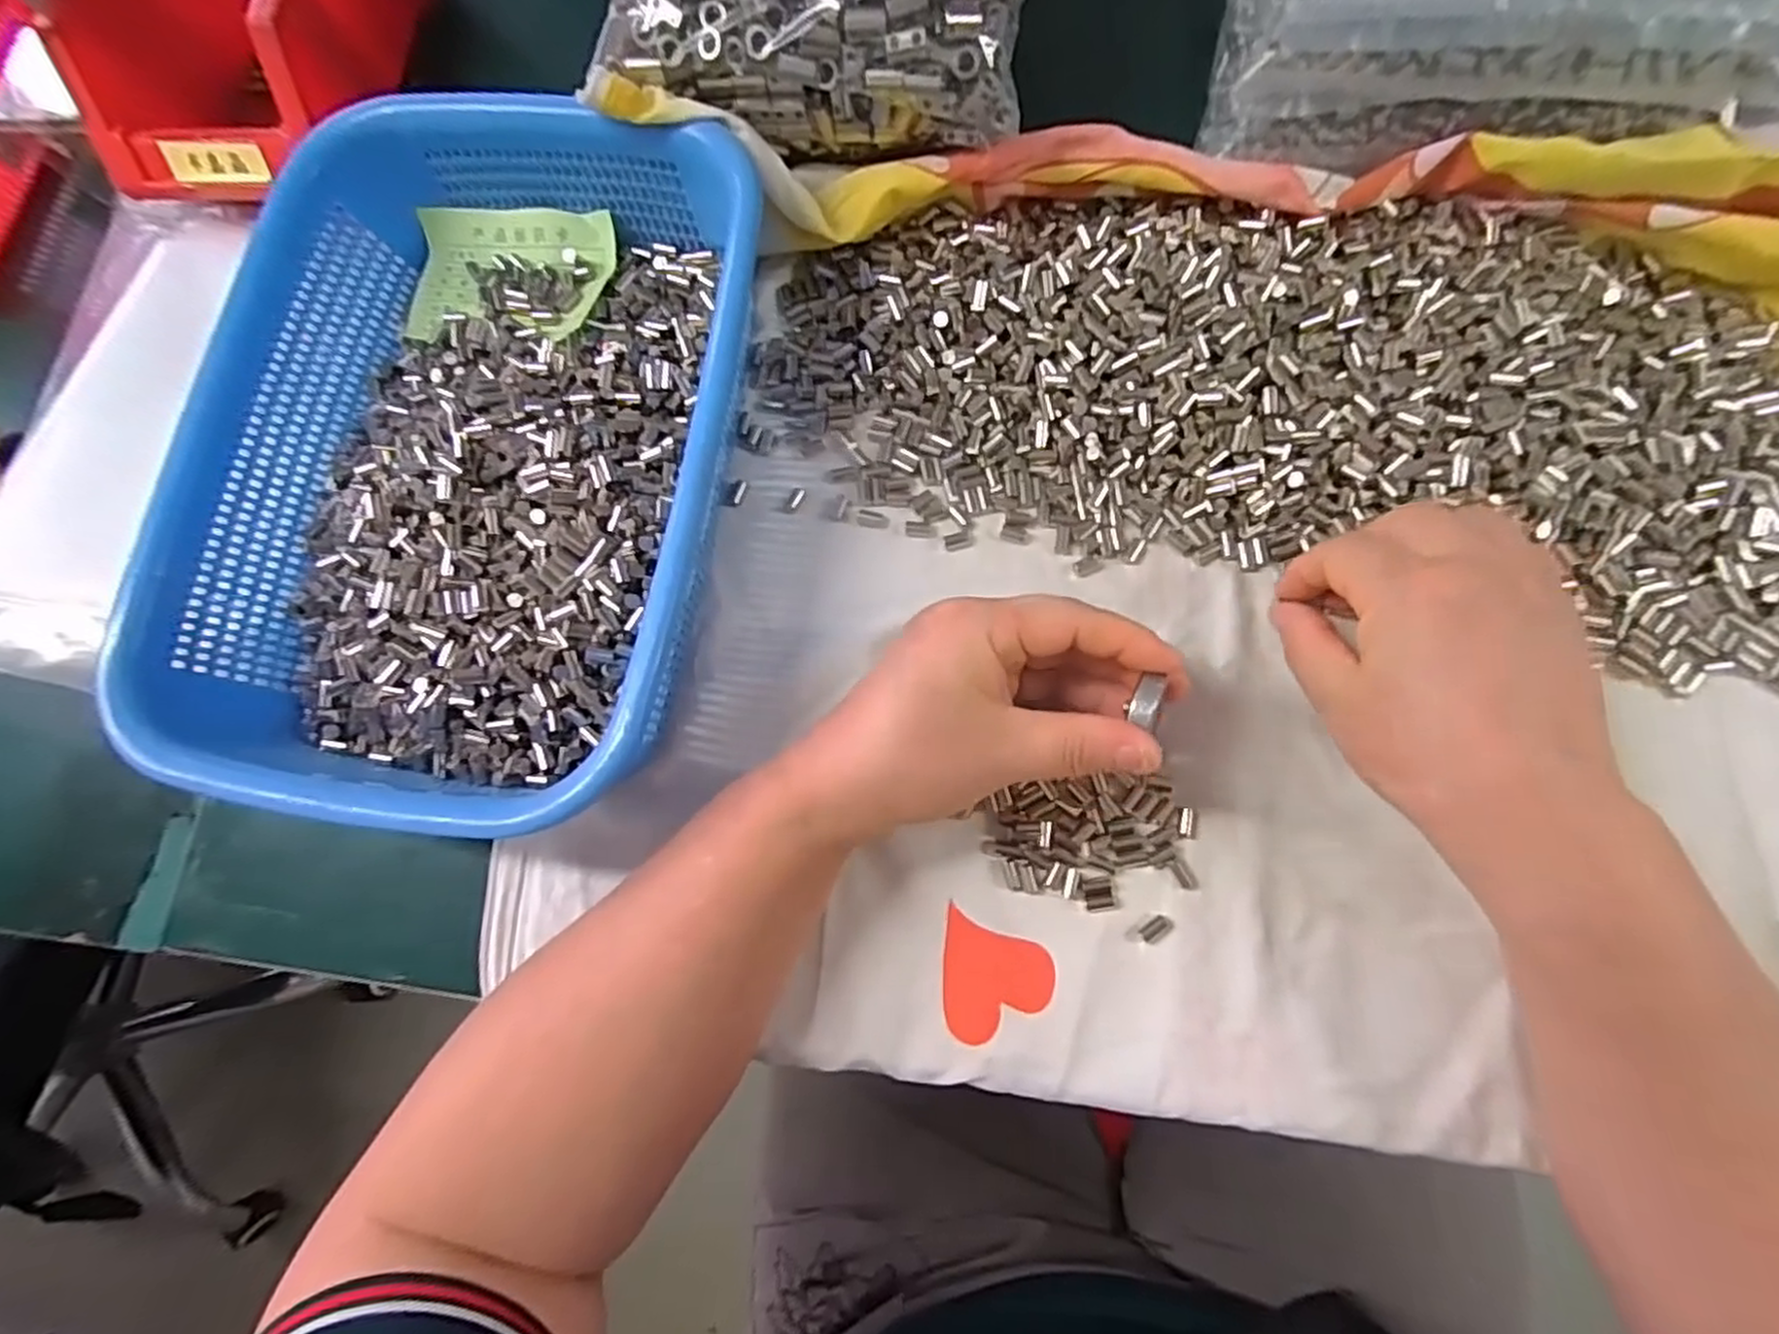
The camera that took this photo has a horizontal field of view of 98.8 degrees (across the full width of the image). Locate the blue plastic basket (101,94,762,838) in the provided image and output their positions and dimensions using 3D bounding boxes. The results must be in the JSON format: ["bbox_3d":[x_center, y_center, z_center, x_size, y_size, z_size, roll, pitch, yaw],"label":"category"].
[{"bbox_3d":[-0.163,-0.082,0.311,0.210,0.075,0.281,8,78,8],"label":"blue plastic basket"}]

